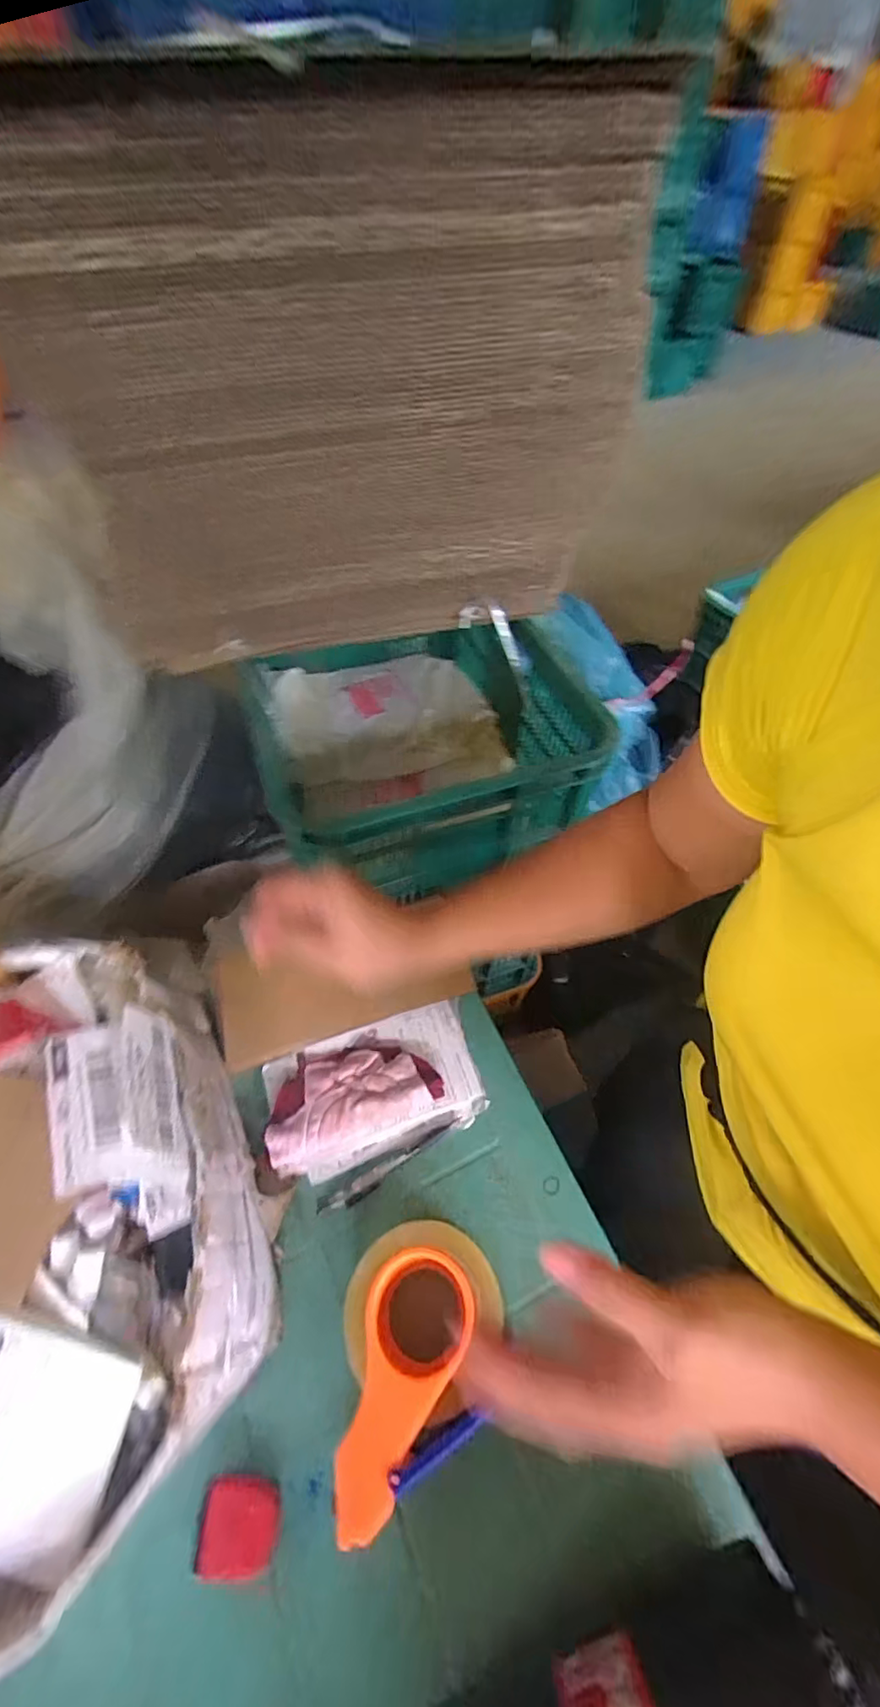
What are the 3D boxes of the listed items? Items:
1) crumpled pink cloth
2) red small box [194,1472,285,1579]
[{"bbox_3d":[-0.089,0.225,0.518,0.159,0.028,0.086,-21,57,-15],"label":"crumpled pink cloth"},{"bbox_3d":[-0.136,0.457,0.371,0.051,0.020,0.041,3,54,2],"label":"red small box"}]

